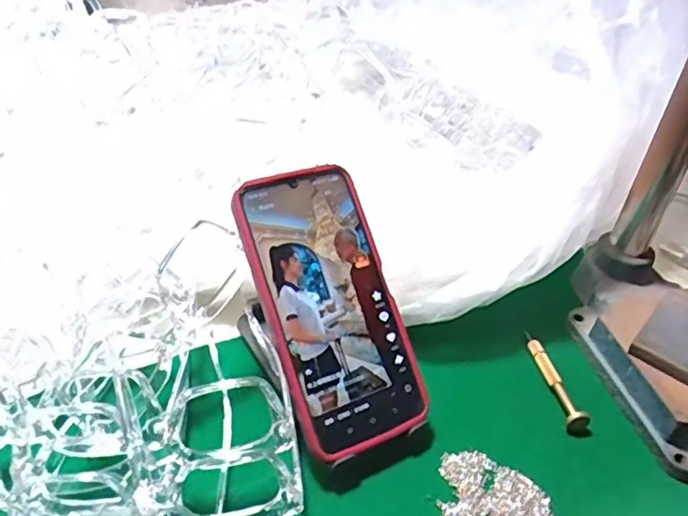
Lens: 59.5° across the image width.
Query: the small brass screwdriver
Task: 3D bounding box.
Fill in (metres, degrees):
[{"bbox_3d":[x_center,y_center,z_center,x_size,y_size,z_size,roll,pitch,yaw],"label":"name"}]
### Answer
[{"bbox_3d":[0.148,0.084,0.422,0.015,0.020,0.088,-1,39,-8],"label":"small brass screwdriver"}]

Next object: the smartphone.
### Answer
[{"bbox_3d":[-0.007,0.028,0.363,0.078,0.006,0.169,-16,83,-25],"label":"smartphone"}]

